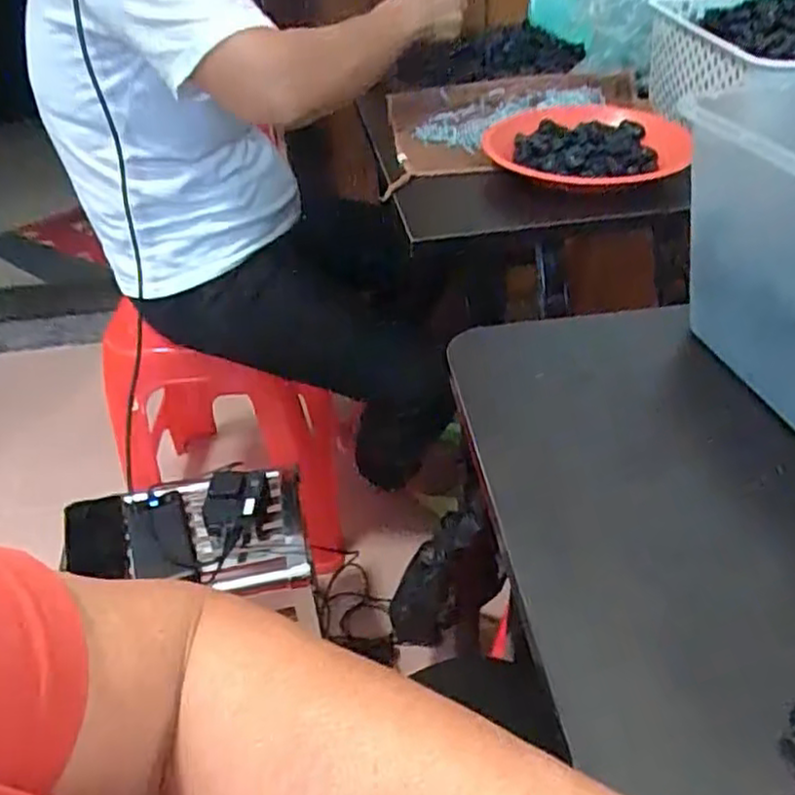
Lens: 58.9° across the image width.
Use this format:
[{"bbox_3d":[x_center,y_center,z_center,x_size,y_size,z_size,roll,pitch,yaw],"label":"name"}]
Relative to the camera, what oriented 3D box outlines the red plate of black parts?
[{"bbox_3d":[0.192,-0.247,0.706,0.198,0.038,0.182,-6,38,-3],"label":"red plate of black parts"}]

